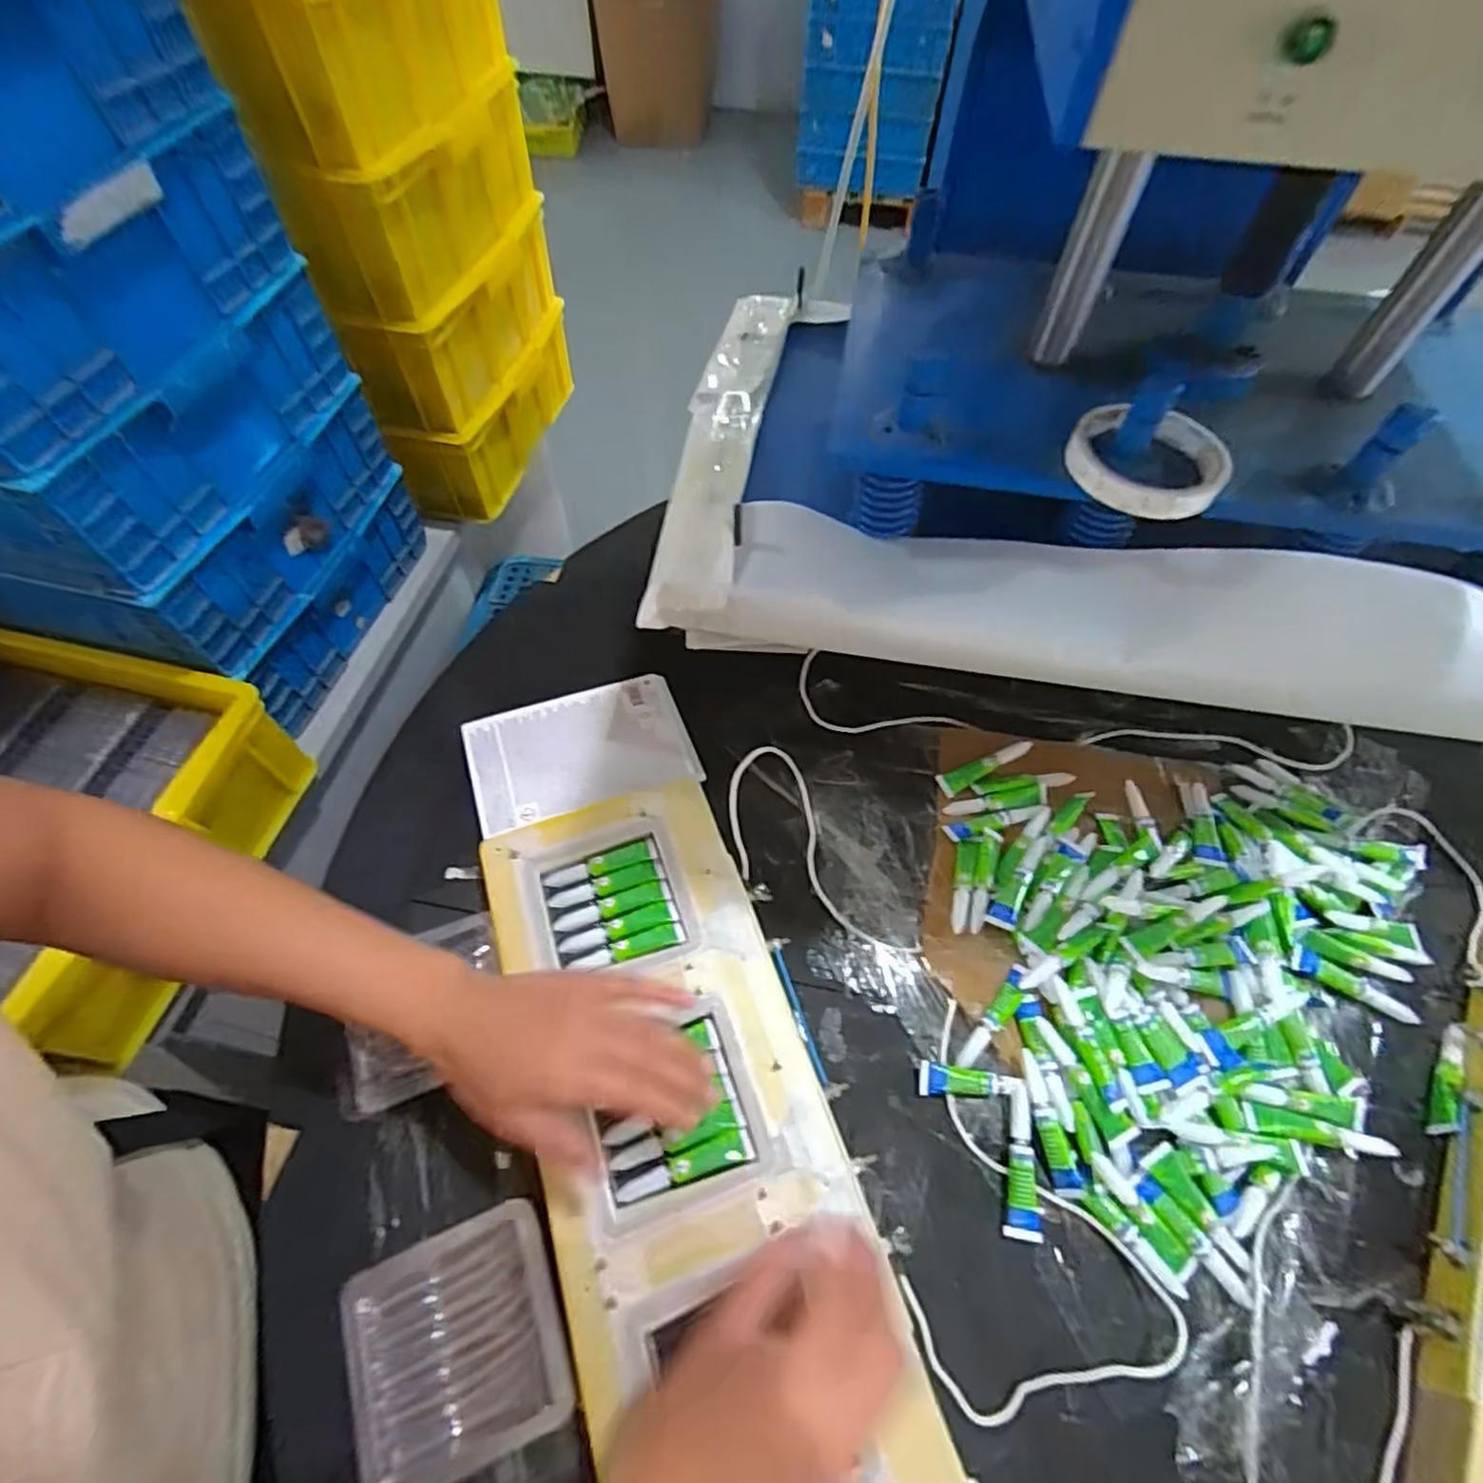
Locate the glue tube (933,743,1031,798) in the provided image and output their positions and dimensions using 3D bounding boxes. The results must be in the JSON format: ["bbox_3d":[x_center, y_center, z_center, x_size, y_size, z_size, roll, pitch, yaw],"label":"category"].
[{"bbox_3d":[0.202,0.019,0.569,0.084,0.011,0.019,-26,61,-2],"label":"glue tube"}]

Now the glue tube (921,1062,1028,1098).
[{"bbox_3d":[0.150,0.222,0.453,0.065,0.013,0.020,3,59,0],"label":"glue tube"}]

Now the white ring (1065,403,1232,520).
[{"bbox_3d":[0.247,-0.171,0.425,0.089,0.023,0.086,1,59,-1],"label":"white ring"}]

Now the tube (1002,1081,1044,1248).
[{"bbox_3d":[0.175,0.261,0.430,0.019,0.015,0.083,9,59,3],"label":"tube"}]

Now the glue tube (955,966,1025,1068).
[{"bbox_3d":[0.171,0.187,0.467,0.013,0.013,0.077,35,80,19],"label":"glue tube"}]

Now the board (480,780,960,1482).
[{"bbox_3d":[-0.035,0.224,0.416,0.167,0.015,0.419,-18,61,-11],"label":"board"}]

